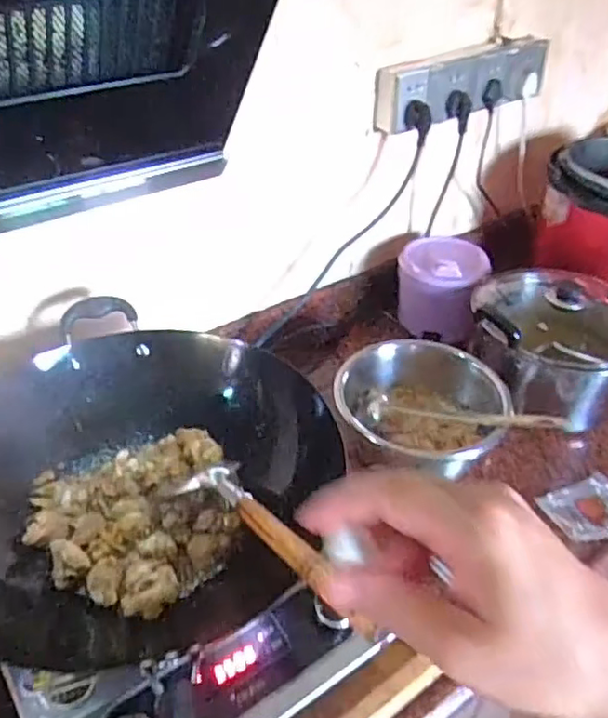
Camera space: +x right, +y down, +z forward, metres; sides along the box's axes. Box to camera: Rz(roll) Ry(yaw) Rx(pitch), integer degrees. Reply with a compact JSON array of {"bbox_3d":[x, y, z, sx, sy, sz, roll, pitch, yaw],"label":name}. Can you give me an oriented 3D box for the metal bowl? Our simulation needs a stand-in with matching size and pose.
[{"bbox_3d":[0.158,0.076,0.870,0.220,0.131,0.180,-8,40,-10],"label":"metal bowl"}]

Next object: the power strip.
[{"bbox_3d":[0.265,-0.451,1.011,0.341,0.093,0.066,-25,46,-28],"label":"power strip"}]

